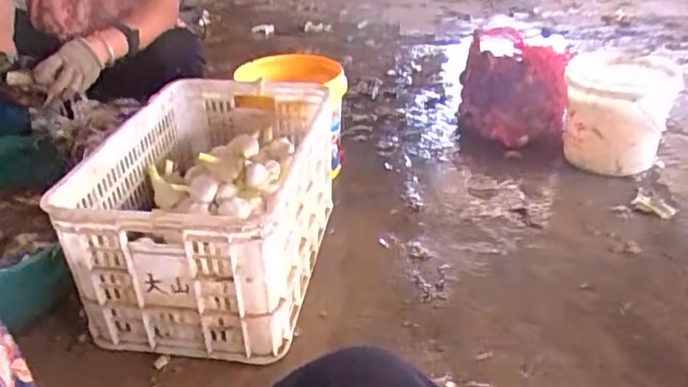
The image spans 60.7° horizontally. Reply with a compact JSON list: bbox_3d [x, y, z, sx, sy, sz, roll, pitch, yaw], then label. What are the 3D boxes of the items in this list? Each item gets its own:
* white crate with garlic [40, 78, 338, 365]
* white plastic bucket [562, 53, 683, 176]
[{"bbox_3d":[-0.231,0.024,1.131,0.354,0.309,0.535,3,33,8],"label":"white crate with garlic"},{"bbox_3d":[0.691,-0.205,1.505,0.261,0.246,0.316,13,36,22],"label":"white plastic bucket"}]

